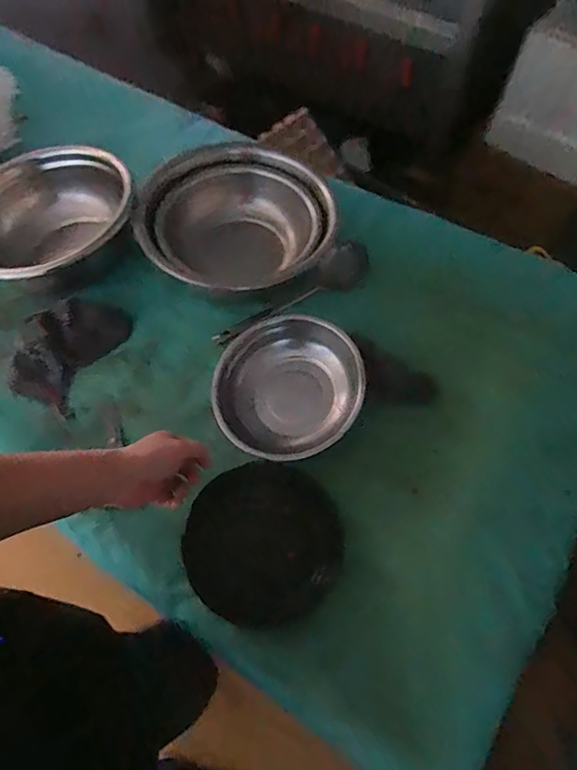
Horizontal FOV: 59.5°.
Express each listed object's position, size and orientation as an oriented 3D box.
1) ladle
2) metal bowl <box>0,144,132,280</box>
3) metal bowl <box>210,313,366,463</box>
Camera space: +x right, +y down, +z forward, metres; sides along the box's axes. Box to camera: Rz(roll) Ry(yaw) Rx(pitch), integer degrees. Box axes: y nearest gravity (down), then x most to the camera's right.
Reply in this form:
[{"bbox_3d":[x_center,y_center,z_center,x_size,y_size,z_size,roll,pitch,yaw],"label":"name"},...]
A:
[{"bbox_3d":[0.016,-0.157,0.873,0.316,0.040,0.069,-33,67,-15],"label":"ladle"},{"bbox_3d":[-0.427,-0.286,0.927,0.299,0.138,0.309,0,63,0],"label":"metal bowl"},{"bbox_3d":[-0.004,0.007,0.766,0.219,0.074,0.225,0,63,0],"label":"metal bowl"}]

